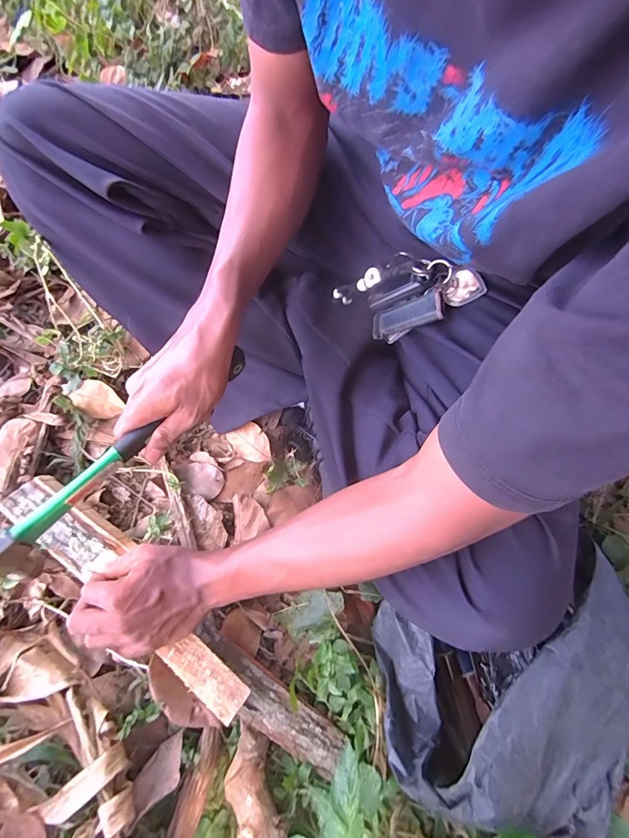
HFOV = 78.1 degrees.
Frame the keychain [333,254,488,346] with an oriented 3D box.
[{"bbox_3d":[0.096,-0.146,0.414,0.125,0.043,0.139,-46,54,20],"label":"keychain"}]

